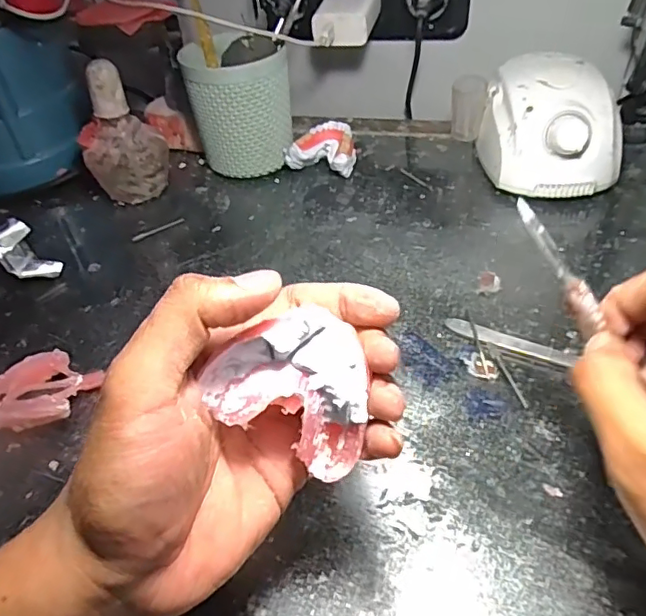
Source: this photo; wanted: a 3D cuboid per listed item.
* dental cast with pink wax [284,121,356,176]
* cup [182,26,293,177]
[{"bbox_3d":[0.004,-0.153,0.547,0.060,0.035,0.054,14,47,21],"label":"dental cast with pink wax"},{"bbox_3d":[-0.079,-0.191,0.540,0.091,0.112,0.093,-16,44,-10],"label":"cup"}]

